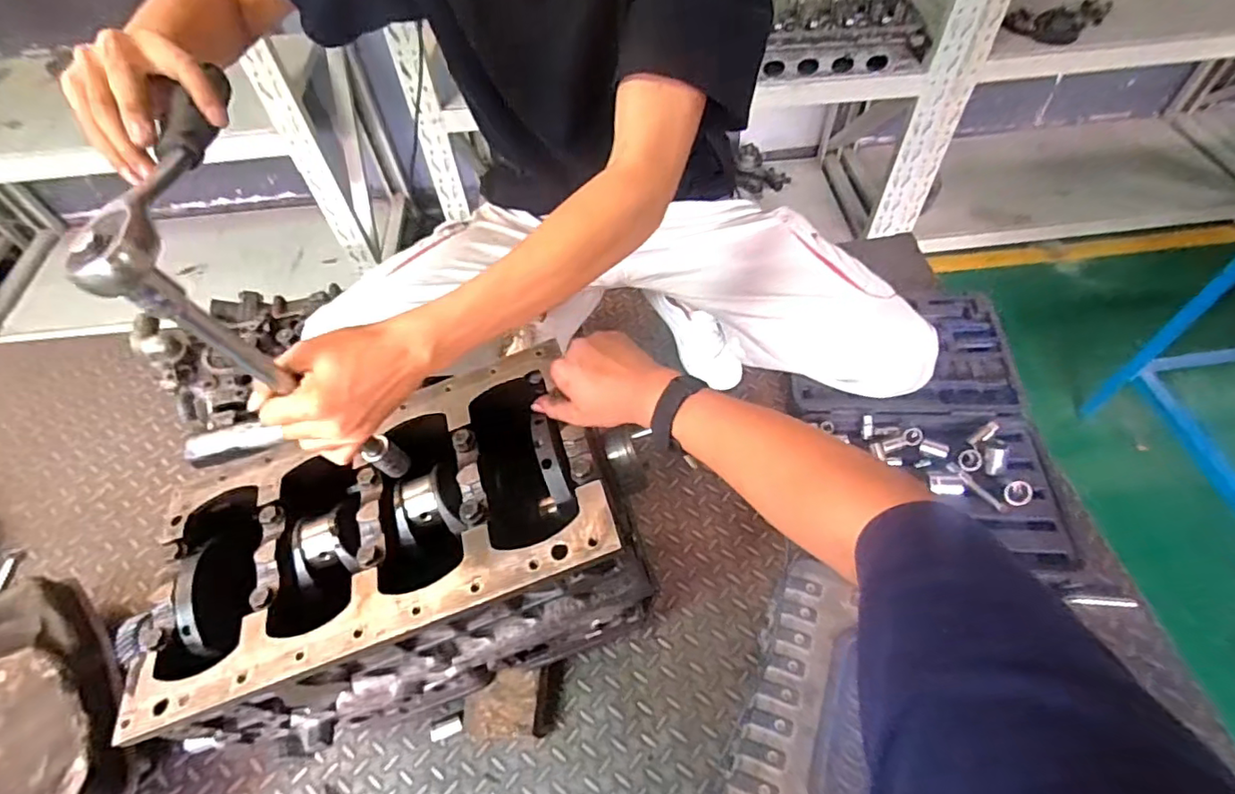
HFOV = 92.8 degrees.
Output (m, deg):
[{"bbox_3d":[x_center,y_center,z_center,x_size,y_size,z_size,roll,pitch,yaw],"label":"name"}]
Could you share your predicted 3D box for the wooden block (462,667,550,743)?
[{"bbox_3d":[-0.150,0.416,0.799,0.110,0.052,0.085,-4,53,0],"label":"wooden block"}]

